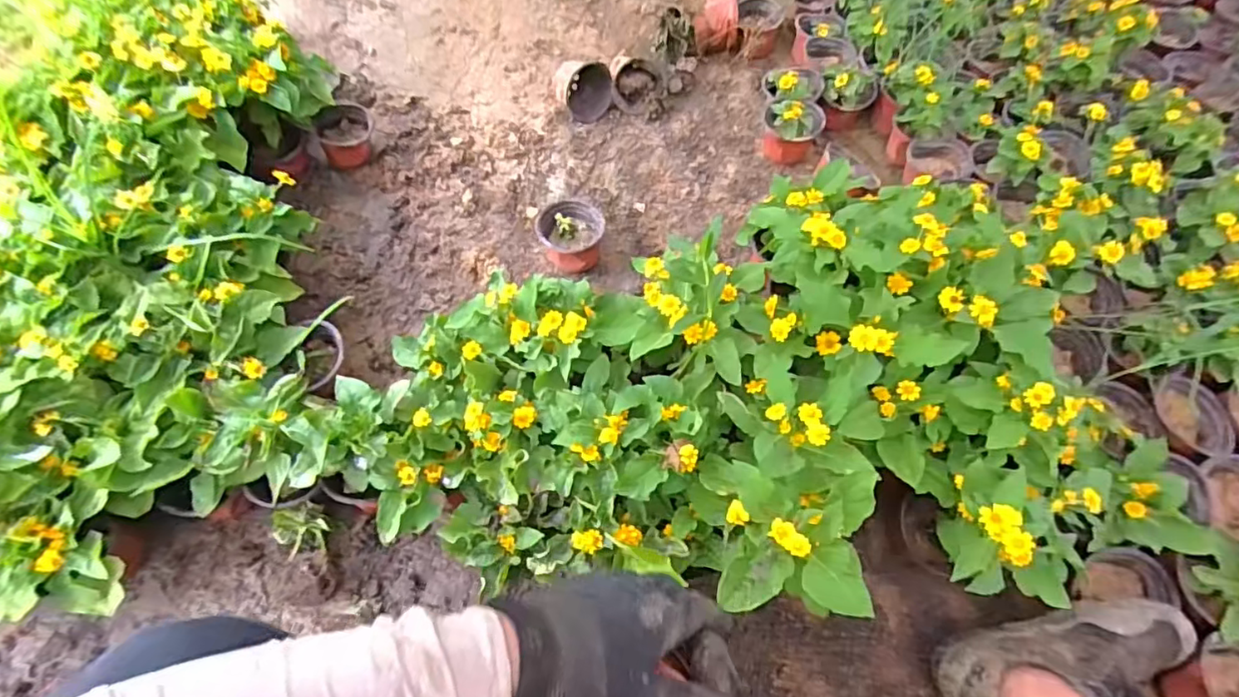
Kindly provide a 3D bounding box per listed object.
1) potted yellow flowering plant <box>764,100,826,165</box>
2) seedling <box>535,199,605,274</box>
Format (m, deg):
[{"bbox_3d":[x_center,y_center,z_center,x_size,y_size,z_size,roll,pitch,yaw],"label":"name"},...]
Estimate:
[{"bbox_3d":[0.286,-0.363,0.973,0.089,0.104,0.100,21,60,9],"label":"potted yellow flowering plant"},{"bbox_3d":[-0.073,-0.165,0.865,0.086,0.080,0.074,19,60,8],"label":"seedling"}]

